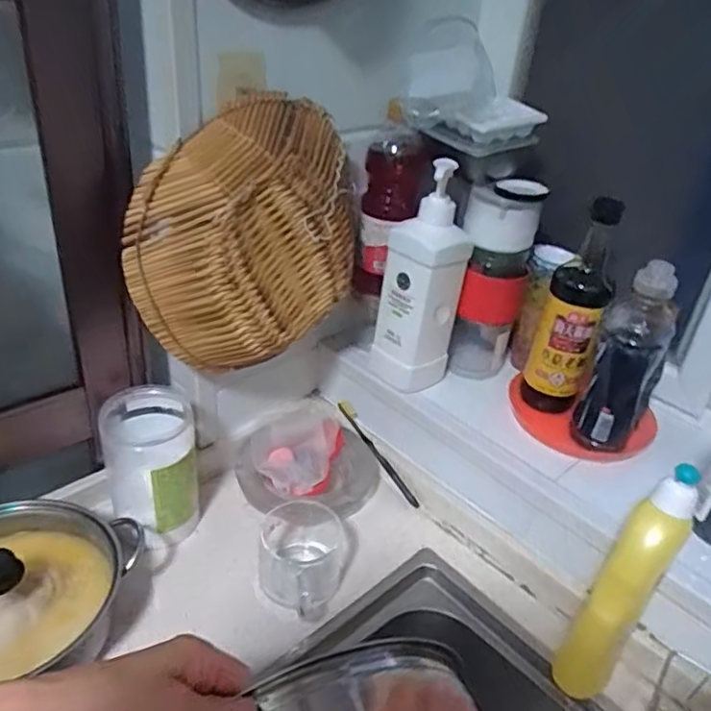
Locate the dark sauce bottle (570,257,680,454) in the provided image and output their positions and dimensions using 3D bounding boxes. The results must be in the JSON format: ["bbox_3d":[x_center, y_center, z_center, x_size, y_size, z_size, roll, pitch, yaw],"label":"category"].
[{"bbox_3d":[0.308,0.002,0.699,0.071,0.220,0.072,21,36,24],"label":"dark sauce bottle"}]

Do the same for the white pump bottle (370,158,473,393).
[{"bbox_3d":[0.078,-0.094,0.762,0.081,0.274,0.080,29,39,32],"label":"white pump bottle"}]

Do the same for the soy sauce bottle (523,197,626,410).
[{"bbox_3d":[0.261,-0.050,0.744,0.067,0.275,0.054,16,34,16],"label":"soy sauce bottle"}]

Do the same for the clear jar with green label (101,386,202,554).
[{"bbox_3d":[-0.236,0.132,0.718,0.098,0.156,0.099,-7,34,-19],"label":"clear jar with green label"}]

